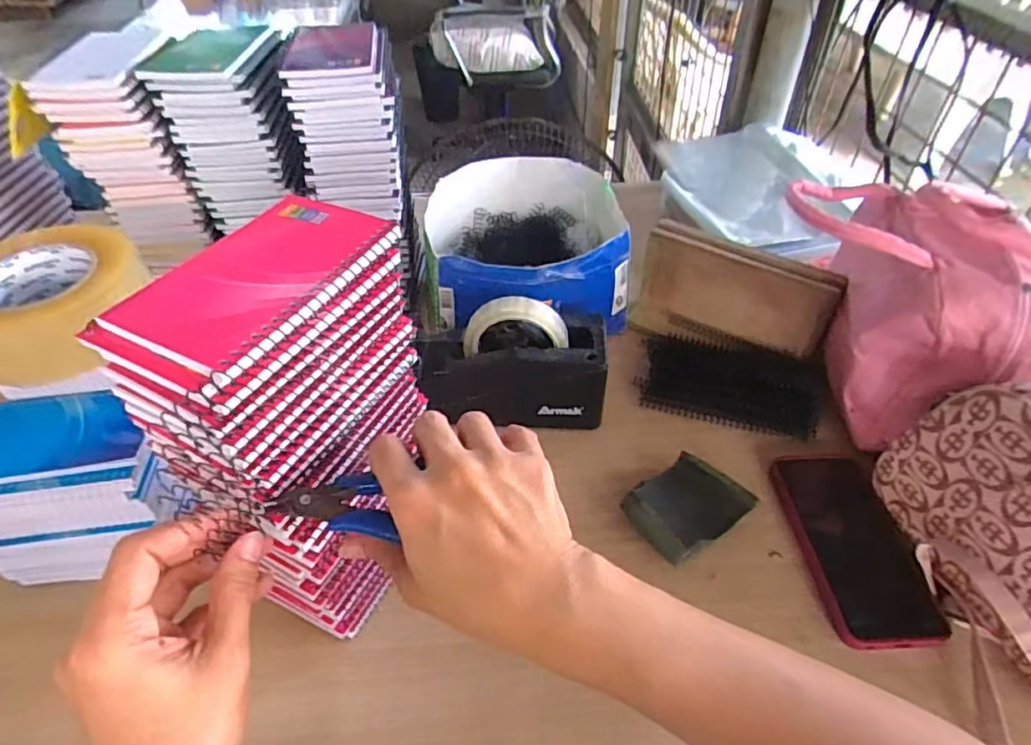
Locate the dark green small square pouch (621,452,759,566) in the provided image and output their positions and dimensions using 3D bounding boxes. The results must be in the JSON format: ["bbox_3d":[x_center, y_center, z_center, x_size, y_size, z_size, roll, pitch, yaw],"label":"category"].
[{"bbox_3d":[0.141,0.110,0.491,0.090,0.036,0.066,-28,51,-24],"label":"dark green small square pouch"}]

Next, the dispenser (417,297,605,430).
[{"bbox_3d":[-0.007,-0.012,0.558,0.180,0.122,0.083,2,45,3],"label":"dispenser"}]

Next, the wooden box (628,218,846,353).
[{"bbox_3d":[0.223,-0.078,0.628,0.200,0.118,0.037,25,51,24],"label":"wooden box"}]

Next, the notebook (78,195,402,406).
[{"bbox_3d":[-0.129,-0.045,0.298,0.079,0.013,0.139,20,49,19],"label":"notebook"}]

